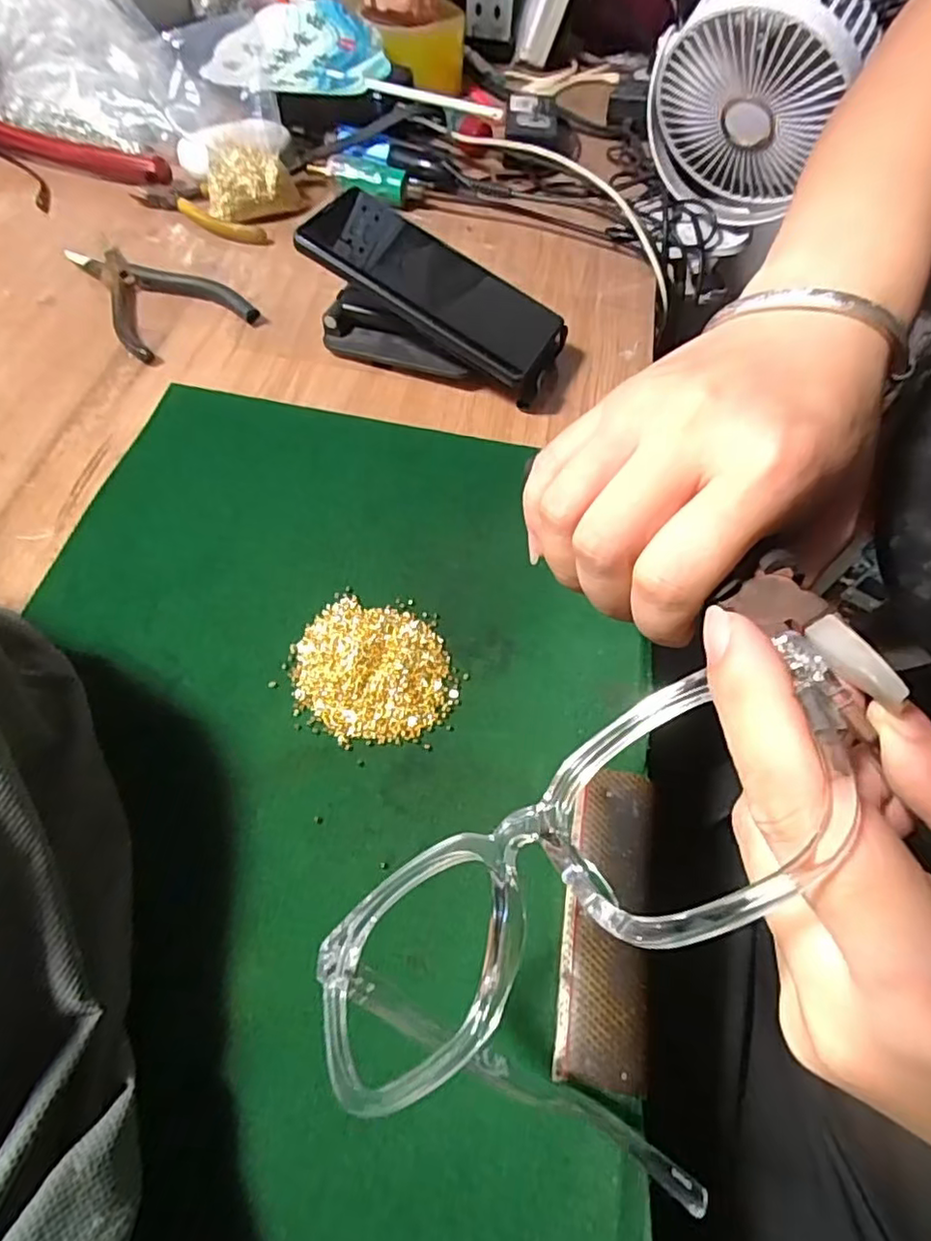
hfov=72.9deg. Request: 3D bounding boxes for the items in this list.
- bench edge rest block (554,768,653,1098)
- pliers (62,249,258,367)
[{"bbox_3d":[0.059,0.119,0.258,0.036,0.007,0.117,10,60,3],"label":"bench edge rest block"},{"bbox_3d":[-0.223,-0.238,0.451,0.085,0.015,0.134,-36,68,-22],"label":"pliers"}]

